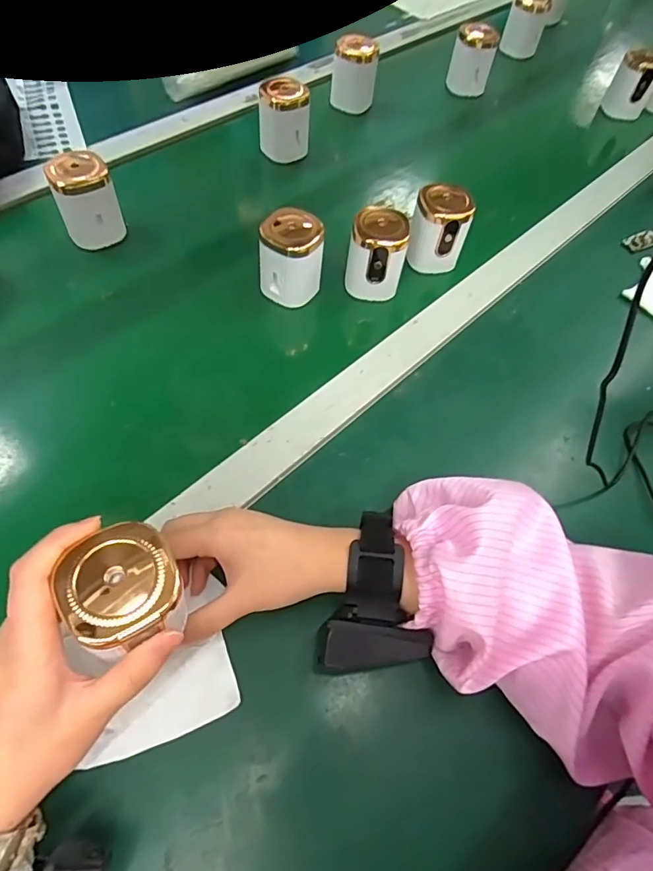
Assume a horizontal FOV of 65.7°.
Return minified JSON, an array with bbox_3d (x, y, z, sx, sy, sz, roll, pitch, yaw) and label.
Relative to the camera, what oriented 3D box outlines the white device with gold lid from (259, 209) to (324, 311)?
[{"bbox_3d":[-0.035,-0.168,0.495,0.046,0.088,0.050,32,62,13],"label":"white device with gold lid"}]

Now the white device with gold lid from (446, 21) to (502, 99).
[{"bbox_3d":[0.213,-0.544,0.740,0.059,0.086,0.050,20,60,7],"label":"white device with gold lid"}]

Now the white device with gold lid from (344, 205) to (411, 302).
[{"bbox_3d":[0.049,-0.174,0.502,0.055,0.082,0.049,8,59,0],"label":"white device with gold lid"}]

